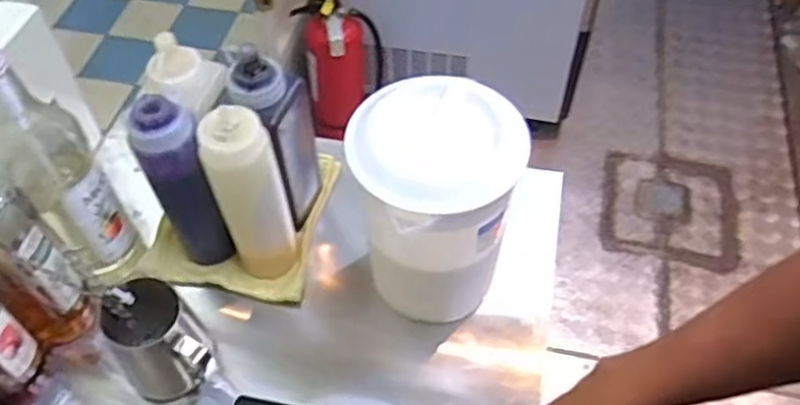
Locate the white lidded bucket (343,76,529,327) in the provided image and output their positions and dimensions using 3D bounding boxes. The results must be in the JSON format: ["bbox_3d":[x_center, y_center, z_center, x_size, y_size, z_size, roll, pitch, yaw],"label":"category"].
[{"bbox_3d":[0.035,0.003,0.693,0.149,0.215,0.149,-1,53,1],"label":"white lidded bucket"}]

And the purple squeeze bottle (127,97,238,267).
[{"bbox_3d":[-0.220,-0.013,0.717,0.060,0.215,0.063,-23,56,-16],"label":"purple squeeze bottle"}]

